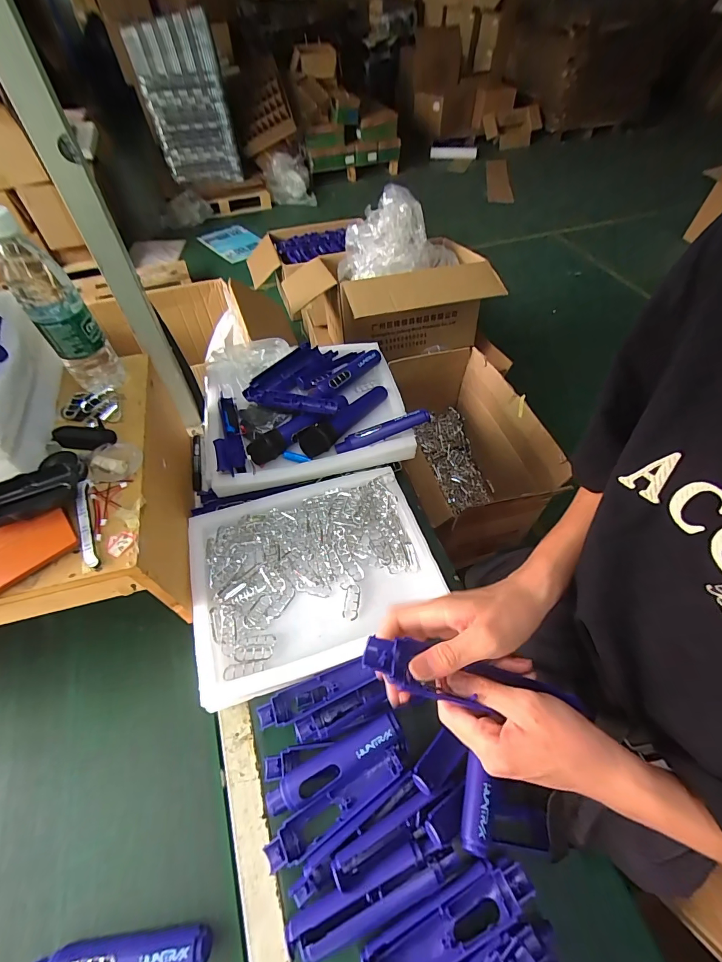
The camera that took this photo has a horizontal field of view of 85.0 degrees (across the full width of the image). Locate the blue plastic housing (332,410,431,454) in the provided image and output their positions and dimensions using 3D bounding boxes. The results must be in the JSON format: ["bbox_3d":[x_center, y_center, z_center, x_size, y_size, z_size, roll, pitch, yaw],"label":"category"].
[{"bbox_3d":[0.039,-0.090,0.686,0.169,0.040,0.031,-14,56,-10],"label":"blue plastic housing"}]

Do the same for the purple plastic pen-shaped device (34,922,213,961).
[{"bbox_3d":[-0.239,0.473,0.386,0.173,0.025,0.036,-7,55,-6],"label":"purple plastic pen-shaped device"}]

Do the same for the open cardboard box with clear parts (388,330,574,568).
[{"bbox_3d":[0.284,-0.076,1.117,0.329,0.300,0.522,-6,54,-4],"label":"open cardboard box with clear parts"}]

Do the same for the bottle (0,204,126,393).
[{"bbox_3d":[-0.384,-0.213,0.504,0.062,0.223,0.058,-28,59,-18],"label":"bottle"}]

